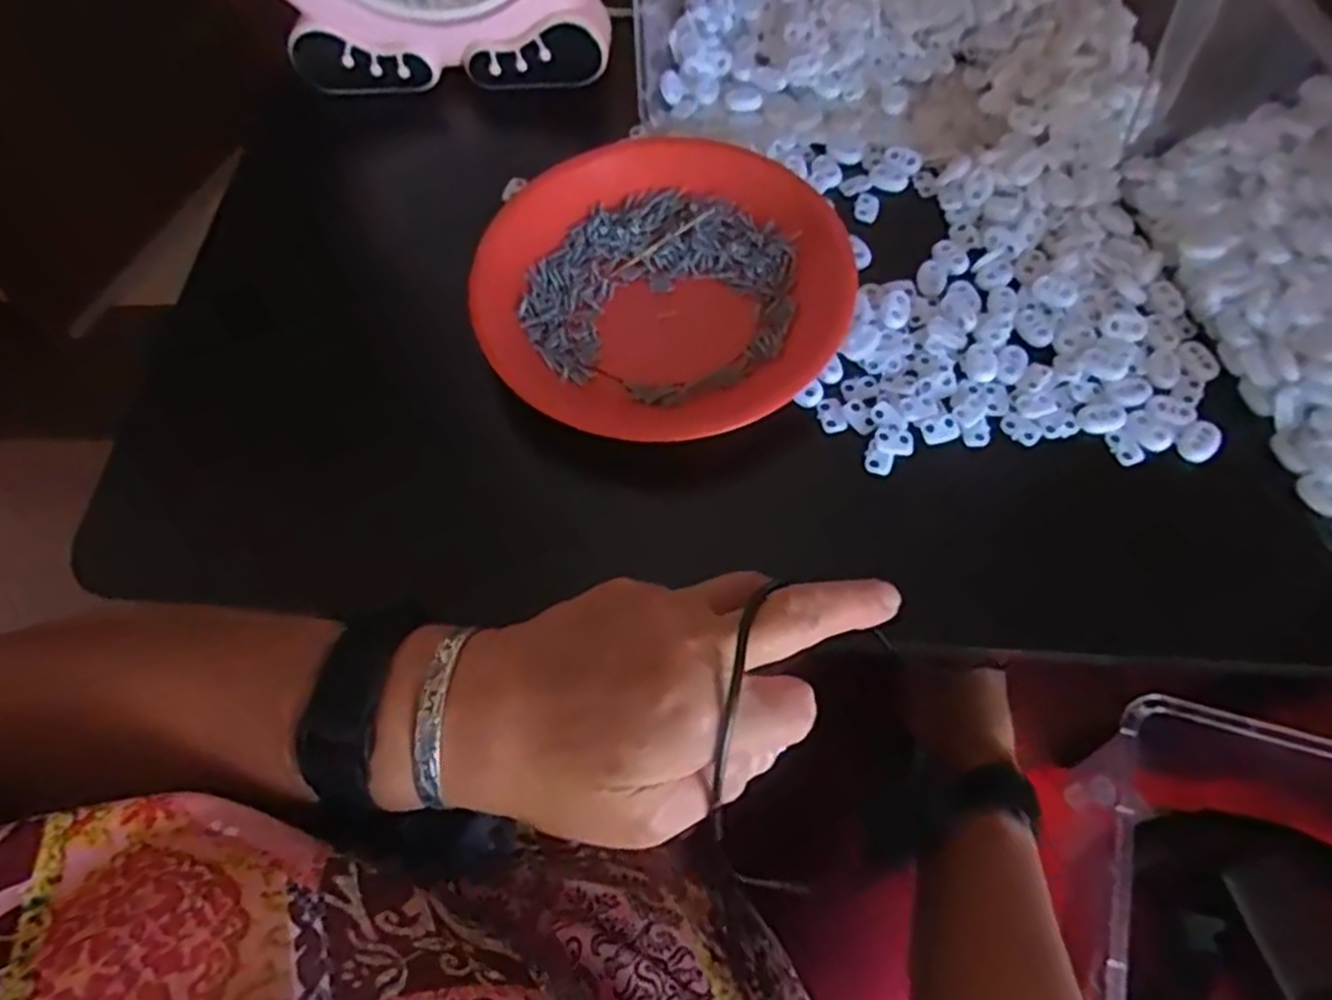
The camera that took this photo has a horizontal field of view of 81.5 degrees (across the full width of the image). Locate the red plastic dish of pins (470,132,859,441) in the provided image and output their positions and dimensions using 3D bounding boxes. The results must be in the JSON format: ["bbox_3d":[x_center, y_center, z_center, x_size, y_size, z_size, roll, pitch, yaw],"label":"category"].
[{"bbox_3d":[0.006,-0.122,0.415,0.189,0.022,0.208,39,72,19],"label":"red plastic dish of pins"}]

